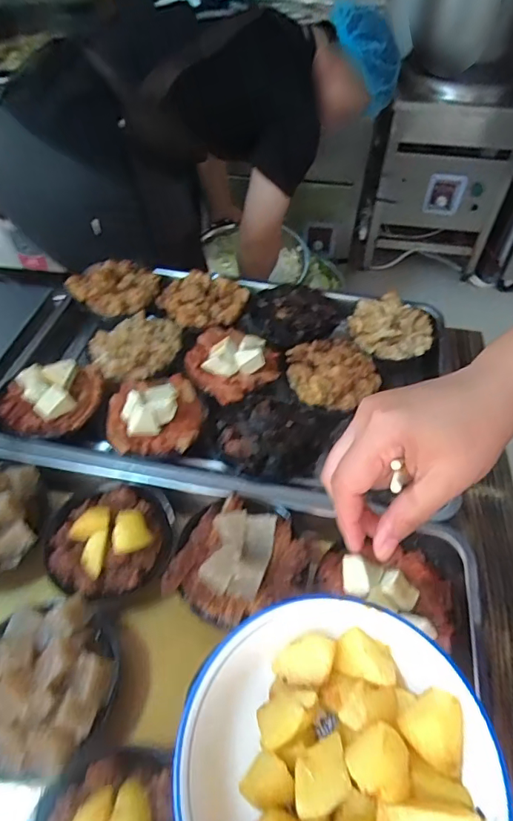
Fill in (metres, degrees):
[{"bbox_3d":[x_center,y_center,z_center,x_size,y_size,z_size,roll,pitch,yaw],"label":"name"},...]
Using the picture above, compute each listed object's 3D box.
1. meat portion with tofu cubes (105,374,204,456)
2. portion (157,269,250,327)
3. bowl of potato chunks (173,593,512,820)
[{"bbox_3d":[-0.130,-0.006,0.589,0.115,0.035,0.124,-10,51,-9],"label":"meat portion with tofu cubes"},{"bbox_3d":[-0.081,-0.175,0.733,0.134,0.031,0.107,-9,51,-9],"label":"portion"},{"bbox_3d":[0.039,0.183,0.249,0.147,0.042,0.156,0,50,0],"label":"bowl of potato chunks"}]

